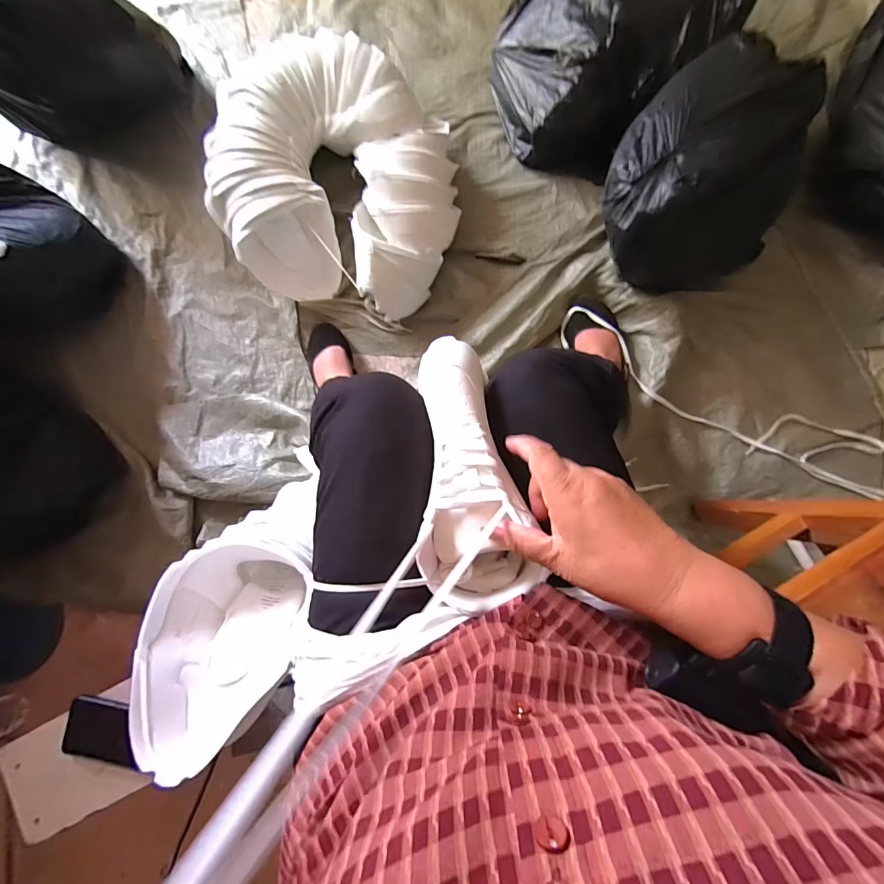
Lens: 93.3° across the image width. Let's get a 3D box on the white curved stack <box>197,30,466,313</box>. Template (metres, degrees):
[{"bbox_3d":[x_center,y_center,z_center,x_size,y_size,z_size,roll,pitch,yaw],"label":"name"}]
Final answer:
[{"bbox_3d":[-0.202,-0.512,0.830,0.472,0.175,0.453,19,85,4],"label":"white curved stack"}]

